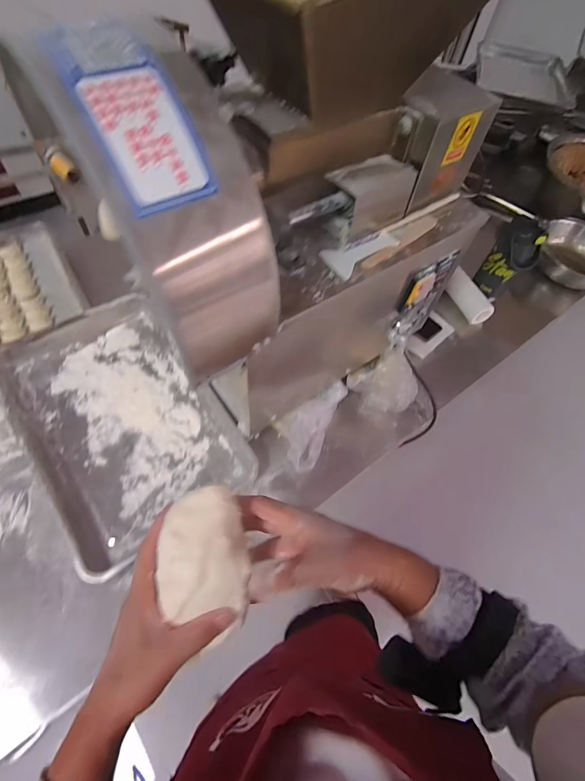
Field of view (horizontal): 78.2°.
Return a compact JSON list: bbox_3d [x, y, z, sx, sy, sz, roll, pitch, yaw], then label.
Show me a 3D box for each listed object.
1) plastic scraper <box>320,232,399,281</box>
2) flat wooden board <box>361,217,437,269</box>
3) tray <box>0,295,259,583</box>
[{"bbox_3d":[0.105,-0.213,0.546,0.123,0.004,0.061,-33,68,-19],"label":"plastic scraper"},{"bbox_3d":[0.170,-0.242,0.577,0.193,0.009,0.033,-37,61,-25],"label":"flat wooden board"},{"bbox_3d":[-0.345,0.055,0.728,0.341,0.049,0.490,-31,76,-22],"label":"tray"}]

